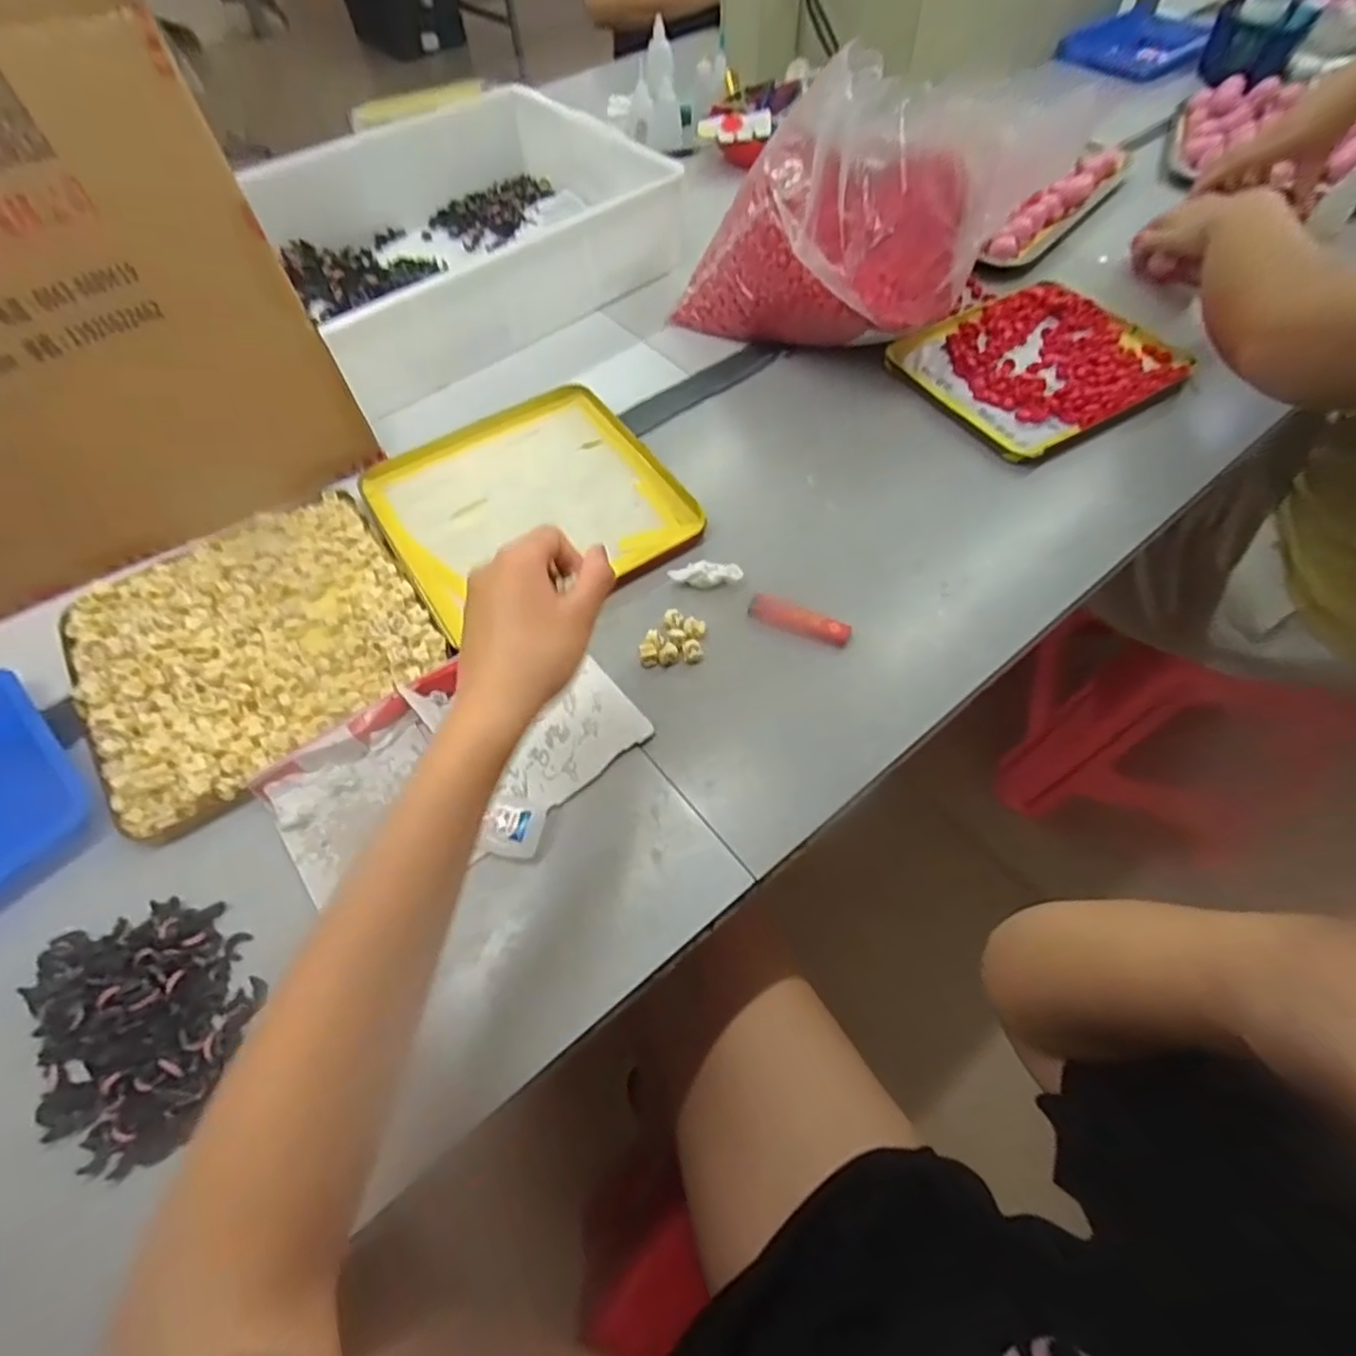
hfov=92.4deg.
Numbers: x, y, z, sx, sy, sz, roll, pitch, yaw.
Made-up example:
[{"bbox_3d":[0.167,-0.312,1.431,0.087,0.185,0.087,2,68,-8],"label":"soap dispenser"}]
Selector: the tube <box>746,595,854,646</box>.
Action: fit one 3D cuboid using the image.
[{"bbox_3d":[0.096,-0.047,0.510,0.079,0.023,0.018,20,61,13],"label":"tube"}]

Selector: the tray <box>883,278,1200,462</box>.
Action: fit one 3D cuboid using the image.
[{"bbox_3d":[0.363,-0.320,0.659,0.228,0.034,0.206,-29,62,-15],"label":"tray"}]

